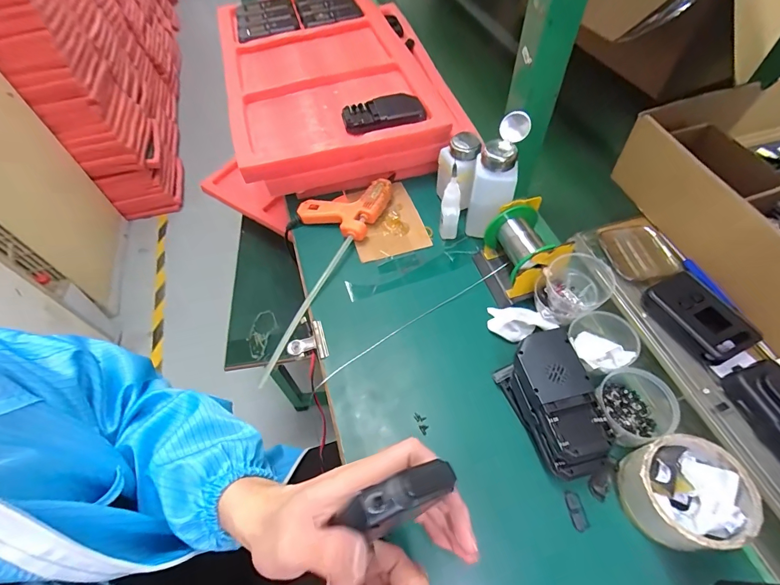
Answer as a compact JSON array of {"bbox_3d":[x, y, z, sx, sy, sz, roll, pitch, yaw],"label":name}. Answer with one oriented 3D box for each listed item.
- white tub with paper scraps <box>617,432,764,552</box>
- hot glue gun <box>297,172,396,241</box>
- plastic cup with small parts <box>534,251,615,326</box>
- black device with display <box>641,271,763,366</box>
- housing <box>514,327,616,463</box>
[{"bbox_3d":[0.241,0.167,0.322,0.084,0.065,0.077,-2,56,3],"label":"white tub with paper scraps"},{"bbox_3d":[-0.055,-0.139,0.566,0.104,0.032,0.134,25,61,19],"label":"hot glue gun"},{"bbox_3d":[0.201,-0.006,0.425,0.068,0.061,0.072,35,65,24],"label":"plastic cup with small parts"},{"bbox_3d":[0.290,0.023,0.364,0.050,0.022,0.085,-21,57,-10],"label":"black device with display"},{"bbox_3d":[0.156,0.092,0.359,0.059,0.017,0.116,-11,56,-4],"label":"housing"}]

